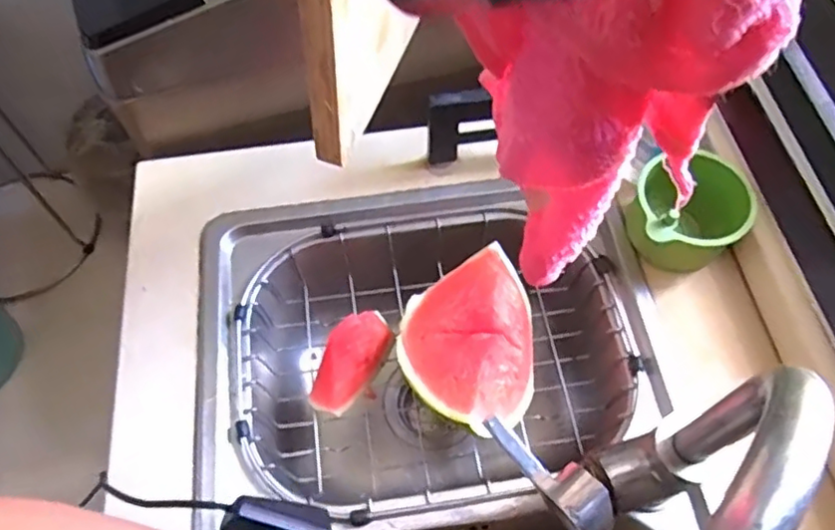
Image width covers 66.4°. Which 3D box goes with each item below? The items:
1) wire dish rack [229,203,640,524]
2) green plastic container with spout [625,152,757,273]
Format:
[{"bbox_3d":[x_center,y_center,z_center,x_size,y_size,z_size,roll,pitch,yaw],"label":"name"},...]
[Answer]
[{"bbox_3d":[0.015,0.081,0.620,0.386,0.094,0.290,-9,61,-5],"label":"wire dish rack"},{"bbox_3d":[0.249,-0.048,0.597,0.097,0.082,0.091,0,61,0],"label":"green plastic container with spout"}]

